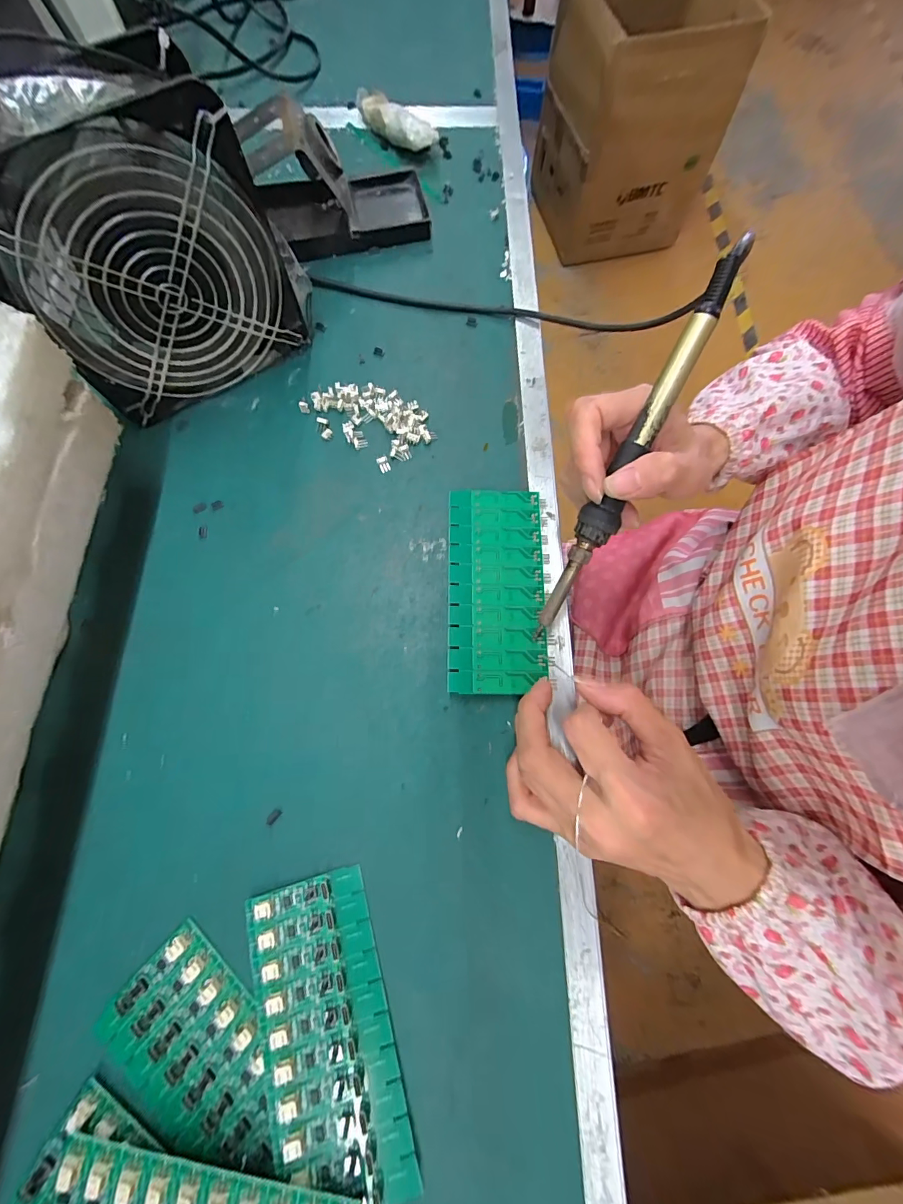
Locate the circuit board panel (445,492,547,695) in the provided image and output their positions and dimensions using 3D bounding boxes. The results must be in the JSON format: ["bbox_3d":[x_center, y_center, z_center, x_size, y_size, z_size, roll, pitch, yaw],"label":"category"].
[{"bbox_3d":[0.029,-0.011,0.275,0.062,0.004,0.136,3,74,-1],"label":"circuit board panel"}]

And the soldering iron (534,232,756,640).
[{"bbox_3d":[0.092,-0.072,0.225,0.017,0.020,0.211,25,108,5],"label":"soldering iron"}]

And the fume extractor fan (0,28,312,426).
[{"bbox_3d":[-0.182,-0.213,0.261,0.160,0.149,0.060,-32,78,-10],"label":"fume extractor fan"}]

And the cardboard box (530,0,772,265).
[{"bbox_3d":[0.509,-1.361,1.209,0.466,0.458,0.408,-18,75,-6],"label":"cardboard box"}]

